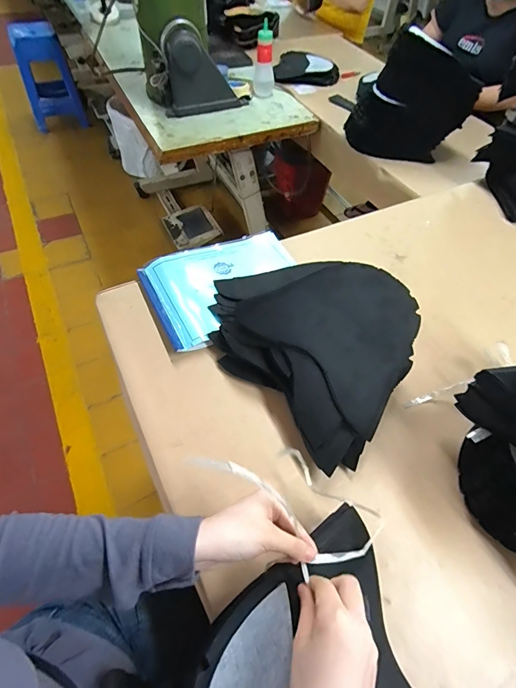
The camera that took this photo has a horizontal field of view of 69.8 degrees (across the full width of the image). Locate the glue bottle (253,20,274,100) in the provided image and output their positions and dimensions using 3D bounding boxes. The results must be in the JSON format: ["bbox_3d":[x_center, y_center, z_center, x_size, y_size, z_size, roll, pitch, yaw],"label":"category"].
[{"bbox_3d":[0.020,-0.937,1.225,0.070,0.178,0.068,4,55,-1],"label":"glue bottle"}]

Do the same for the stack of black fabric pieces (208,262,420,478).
[{"bbox_3d":[0.083,-0.028,0.602,0.272,0.117,0.377,-34,63,-24],"label":"stack of black fabric pieces"}]

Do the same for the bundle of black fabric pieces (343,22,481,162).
[{"bbox_3d":[0.408,-0.640,0.999,0.306,0.269,0.076,19,56,9],"label":"bundle of black fabric pieces"}]

